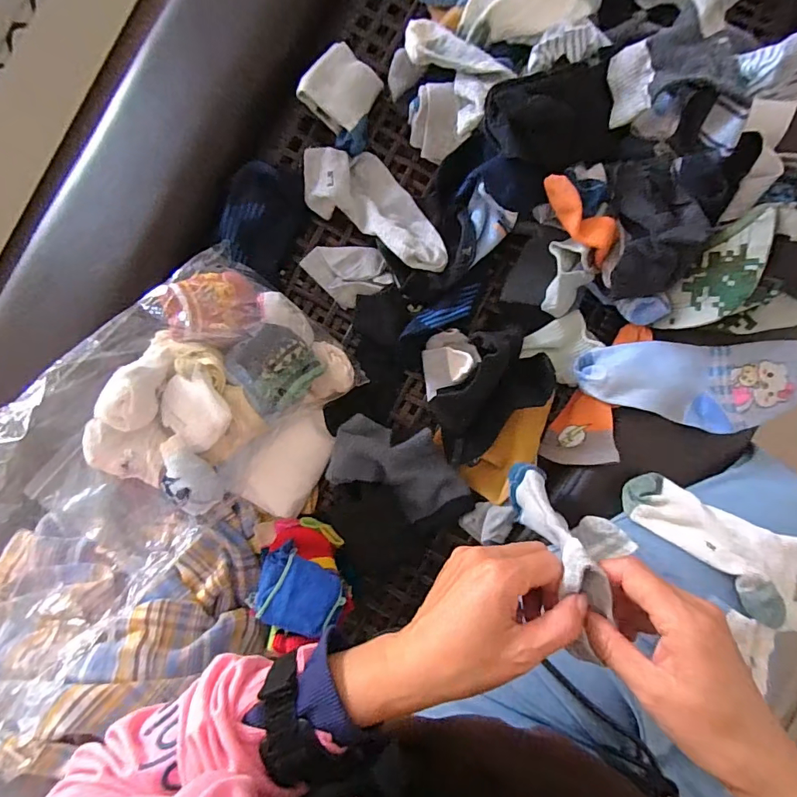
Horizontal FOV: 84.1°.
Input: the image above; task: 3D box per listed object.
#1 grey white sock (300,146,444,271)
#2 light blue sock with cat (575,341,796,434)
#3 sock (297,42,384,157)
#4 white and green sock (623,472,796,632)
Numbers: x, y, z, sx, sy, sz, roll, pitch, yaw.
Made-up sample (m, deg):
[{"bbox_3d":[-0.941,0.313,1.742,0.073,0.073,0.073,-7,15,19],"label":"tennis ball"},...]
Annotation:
[{"bbox_3d":[-0.021,-0.222,0.501,0.203,0.050,0.090,34,90,4],"label":"grey white sock"},{"bbox_3d":[0.291,-0.013,0.440,0.210,0.043,0.083,1,88,4],"label":"light blue sock with cat"},{"bbox_3d":[-0.058,-0.340,0.500,0.083,0.036,0.088,37,90,4],"label":"sock"},{"bbox_3d":[0.283,0.125,0.378,0.170,0.046,0.078,34,90,19],"label":"white and green sock"}]

